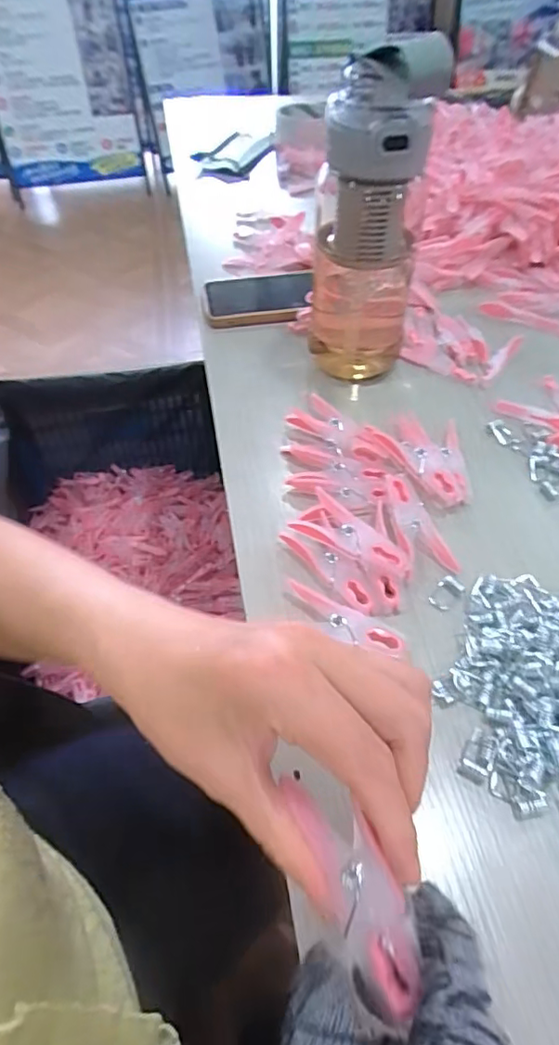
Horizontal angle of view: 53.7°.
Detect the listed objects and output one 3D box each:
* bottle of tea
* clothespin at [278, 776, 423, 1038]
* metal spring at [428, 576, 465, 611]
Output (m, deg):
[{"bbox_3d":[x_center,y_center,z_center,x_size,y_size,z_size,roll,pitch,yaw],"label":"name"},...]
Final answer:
[{"bbox_3d":[0.065,-0.216,0.415,0.082,0.228,0.101,6,51,5],"label":"bottle of tea"},{"bbox_3d":[0.024,0.122,0.187,0.026,0.018,0.074,-22,65,-15],"label":"clothespin"},{"bbox_3d":[0.104,0.044,0.344,0.016,0.004,0.022,31,57,23],"label":"metal spring"}]

